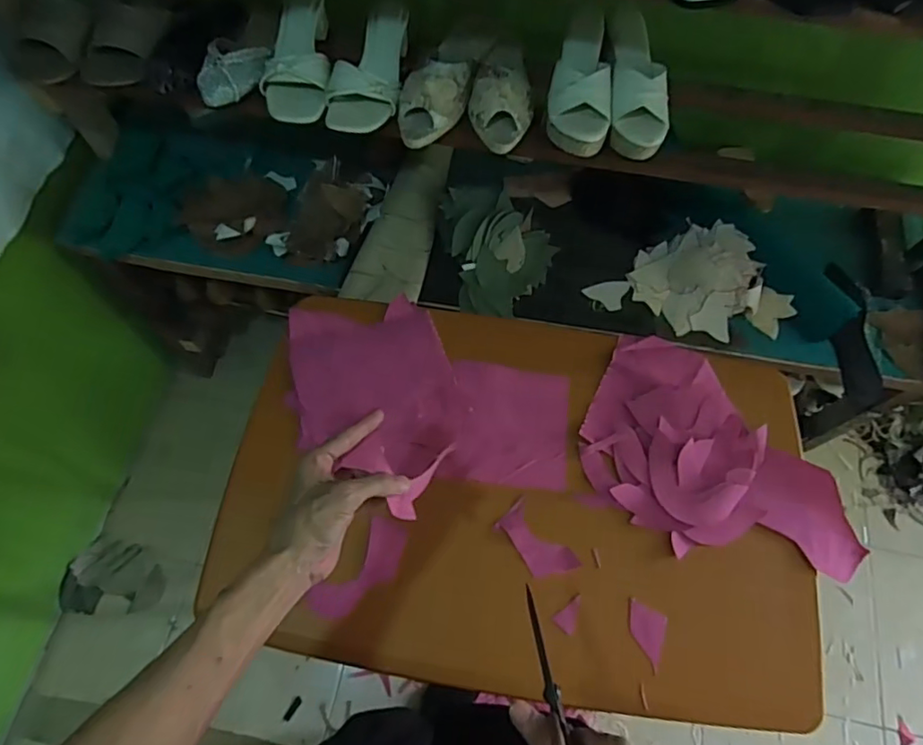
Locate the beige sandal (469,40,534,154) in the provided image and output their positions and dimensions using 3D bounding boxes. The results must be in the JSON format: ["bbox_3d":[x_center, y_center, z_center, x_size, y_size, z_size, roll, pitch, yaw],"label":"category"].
[{"bbox_3d":[0.056,-0.415,0.817,0.088,0.056,0.218,1,64,-2],"label":"beige sandal"}]

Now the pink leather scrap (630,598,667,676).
[{"bbox_3d":[0.217,0.311,0.680,0.045,0.004,0.064,19,65,7],"label":"pink leather scrap"}]

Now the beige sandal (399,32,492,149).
[{"bbox_3d":[-0.025,-0.424,0.813,0.087,0.061,0.239,16,65,6],"label":"beige sandal"}]

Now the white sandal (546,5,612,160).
[{"bbox_3d":[0.165,-0.404,0.794,0.083,0.071,0.198,6,64,1],"label":"white sandal"}]

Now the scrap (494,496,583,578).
[{"bbox_3d":[0.093,0.213,0.710,0.055,0.004,0.103,-39,78,-20],"label":"scrap"}]

